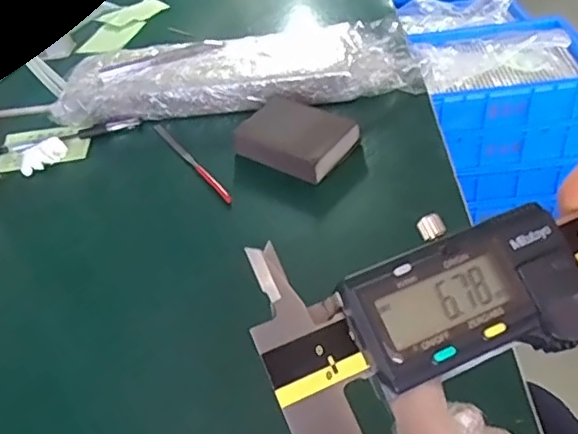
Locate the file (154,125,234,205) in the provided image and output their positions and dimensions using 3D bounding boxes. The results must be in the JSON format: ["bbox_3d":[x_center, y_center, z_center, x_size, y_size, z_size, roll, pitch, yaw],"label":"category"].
[{"bbox_3d":[-0.093,-0.054,0.563,0.008,0.009,0.155,-27,45,-21],"label":"file"}]

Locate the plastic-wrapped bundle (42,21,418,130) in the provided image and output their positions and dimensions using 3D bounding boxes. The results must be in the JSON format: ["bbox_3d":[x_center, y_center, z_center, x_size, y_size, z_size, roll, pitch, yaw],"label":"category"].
[{"bbox_3d":[-0.055,-0.151,0.628,0.372,0.051,0.105,-5,41,3],"label":"plastic-wrapped bundle"}]

